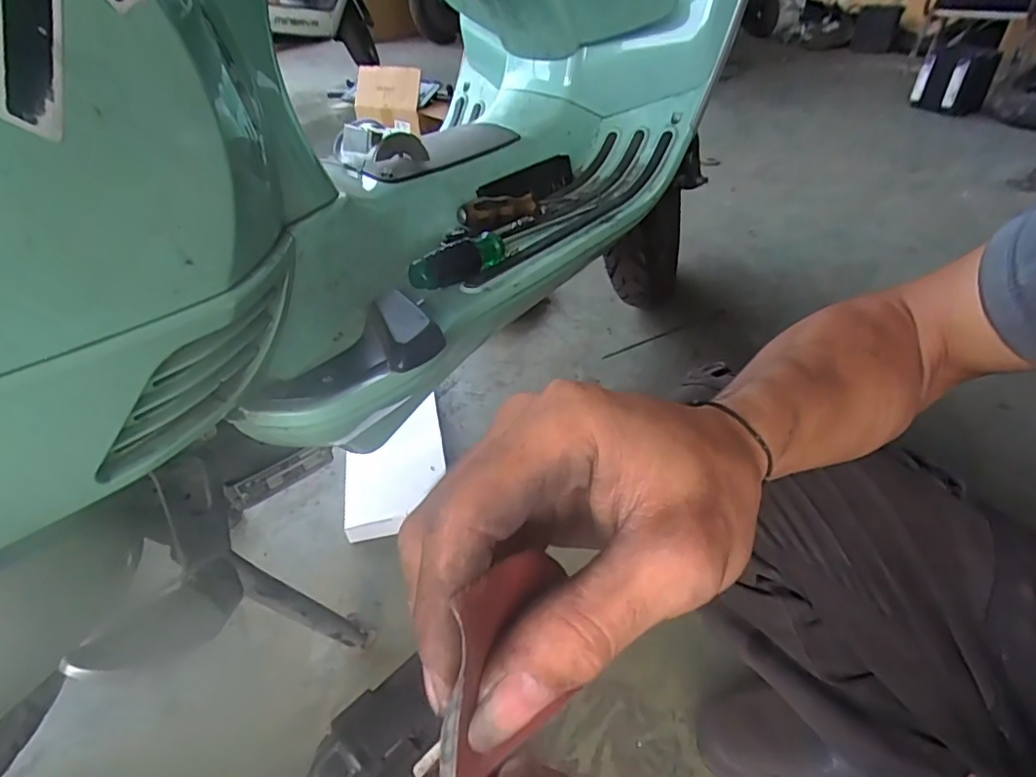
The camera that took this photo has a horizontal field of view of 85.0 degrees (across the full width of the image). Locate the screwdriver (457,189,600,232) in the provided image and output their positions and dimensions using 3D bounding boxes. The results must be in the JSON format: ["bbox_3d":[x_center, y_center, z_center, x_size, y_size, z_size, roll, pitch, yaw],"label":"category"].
[{"bbox_3d":[0.022,-0.216,0.647,0.209,0.038,0.023,-31,47,-31],"label":"screwdriver"}]

